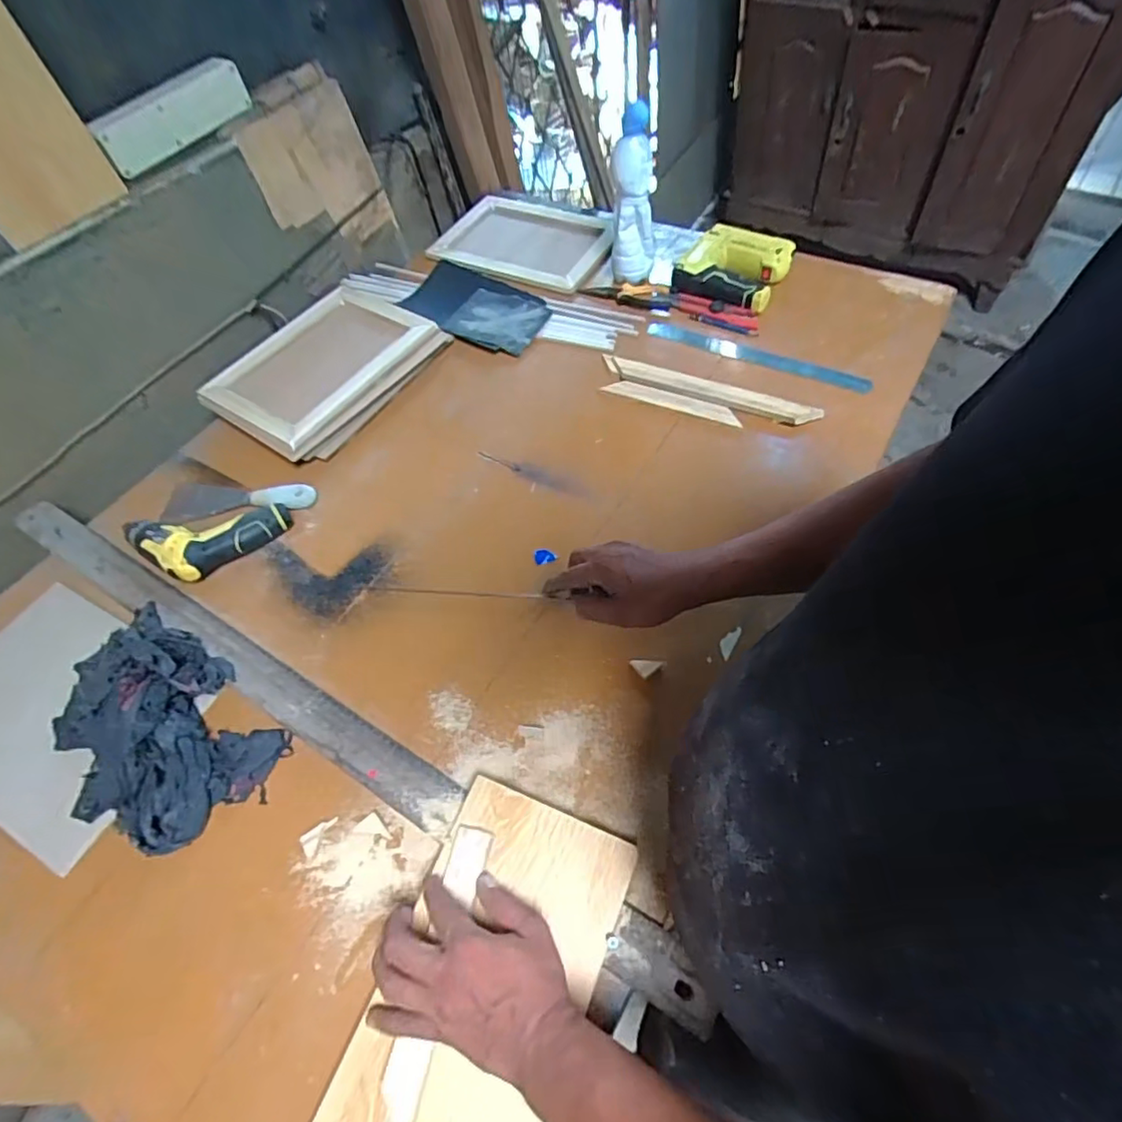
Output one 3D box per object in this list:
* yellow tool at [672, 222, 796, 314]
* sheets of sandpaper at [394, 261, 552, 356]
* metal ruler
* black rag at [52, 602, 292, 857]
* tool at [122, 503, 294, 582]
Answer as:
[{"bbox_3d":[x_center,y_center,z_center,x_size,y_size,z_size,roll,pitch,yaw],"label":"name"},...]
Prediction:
[{"bbox_3d":[0.273,-0.460,0.956,0.149,0.043,0.152,26,65,21],"label":"yellow tool"},{"bbox_3d":[-0.139,-0.408,0.966,0.233,0.028,0.151,26,65,21],"label":"sheets of sandpaper"},{"bbox_3d":[0.280,-0.296,0.882,0.323,0.007,0.033,21,63,15],"label":"metal ruler"},{"bbox_3d":[-0.422,0.158,0.607,0.258,0.069,0.179,37,67,24],"label":"black rag"},{"bbox_3d":[-0.431,-0.022,0.733,0.190,0.043,0.091,-12,57,-4],"label":"tool"}]

